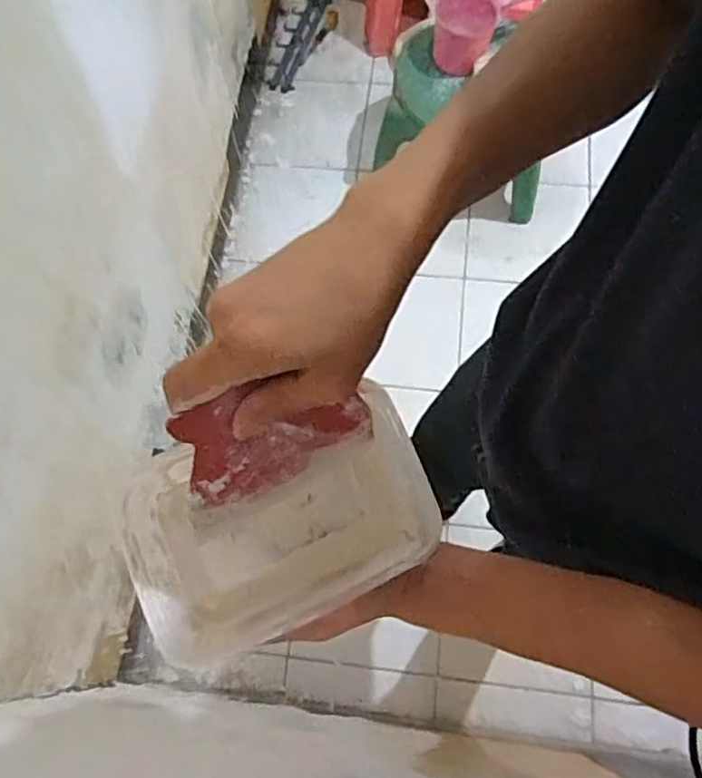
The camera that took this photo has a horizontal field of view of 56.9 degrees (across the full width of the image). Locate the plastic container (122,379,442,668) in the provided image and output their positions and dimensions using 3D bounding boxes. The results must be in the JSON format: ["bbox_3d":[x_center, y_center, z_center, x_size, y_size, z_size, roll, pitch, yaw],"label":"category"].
[{"bbox_3d":[-0.040,0.075,0.385,0.174,0.068,0.125,-16,70,-4],"label":"plastic container"}]

